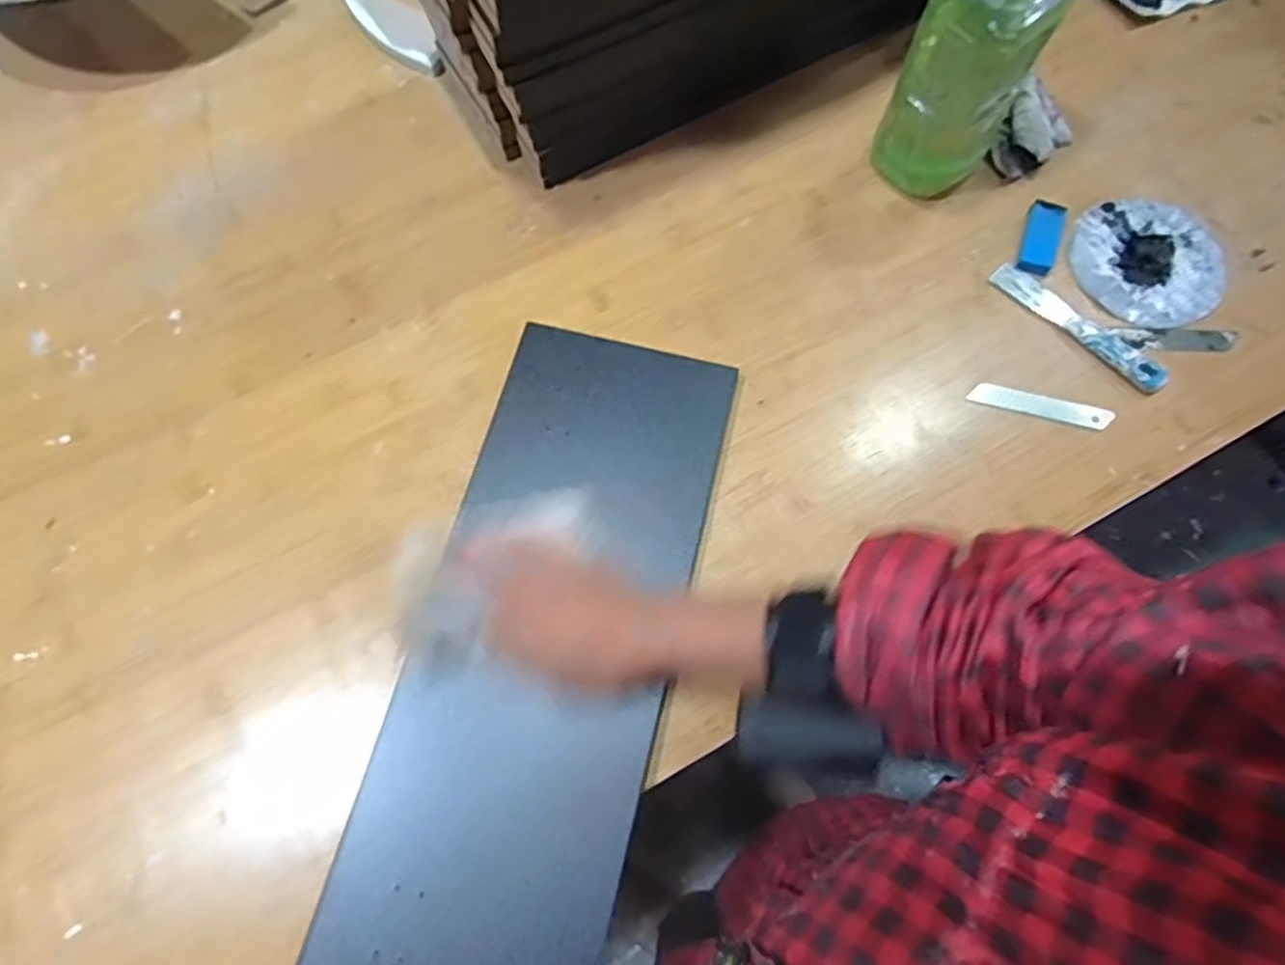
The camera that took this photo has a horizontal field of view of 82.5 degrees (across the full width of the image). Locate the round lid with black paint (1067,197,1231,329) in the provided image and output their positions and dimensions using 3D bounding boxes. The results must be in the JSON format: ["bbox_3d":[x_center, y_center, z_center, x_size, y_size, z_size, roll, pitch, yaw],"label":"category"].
[{"bbox_3d":[0.390,-0.171,0.565,0.114,0.009,0.109,0,70,1],"label":"round lid with black paint"}]

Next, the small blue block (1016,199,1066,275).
[{"bbox_3d":[0.308,-0.190,0.564,0.025,0.007,0.064,20,71,8],"label":"small blue block"}]

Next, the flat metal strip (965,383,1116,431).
[{"bbox_3d":[0.287,-0.054,0.528,0.097,0.005,0.018,16,73,8],"label":"flat metal strip"}]

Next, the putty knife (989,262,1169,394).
[{"bbox_3d":[0.324,-0.117,0.547,0.022,0.015,0.140,-43,75,-13],"label":"putty knife"}]

